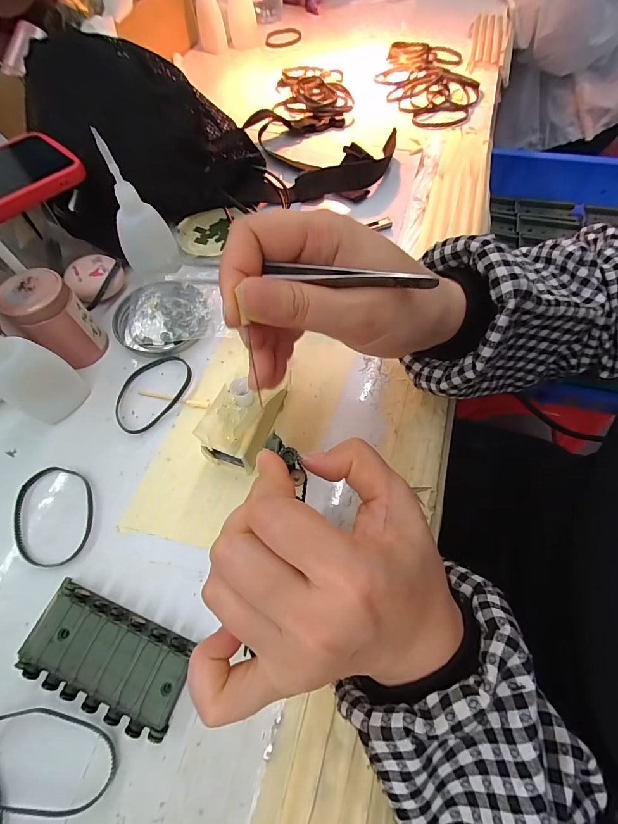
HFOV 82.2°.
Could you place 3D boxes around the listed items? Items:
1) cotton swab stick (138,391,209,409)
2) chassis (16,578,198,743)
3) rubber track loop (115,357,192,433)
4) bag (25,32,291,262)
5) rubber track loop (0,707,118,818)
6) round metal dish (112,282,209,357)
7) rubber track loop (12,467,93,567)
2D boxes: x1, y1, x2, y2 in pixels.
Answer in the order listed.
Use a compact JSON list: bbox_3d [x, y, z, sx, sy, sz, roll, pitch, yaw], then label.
[{"bbox_3d":[-0.106,-0.010,0.274,0.058,0.004,0.006,10,64,6],"label":"cotton swab stick"},{"bbox_3d":[-0.112,0.133,0.195,0.095,0.015,0.043,20,65,10],"label":"chassis"},{"bbox_3d":[-0.123,-0.018,0.276,0.047,0.009,0.070,36,69,17],"label":"rubber track loop"},{"bbox_3d":[-0.144,-0.256,0.331,0.202,0.118,0.098,-16,64,-7],"label":"bag"},{"bbox_3d":[-0.135,0.173,0.176,0.074,0.011,0.037,11,64,7],"label":"rubber track loop"},{"bbox_3d":[-0.128,-0.083,0.307,0.079,0.010,0.077,0,63,1],"label":"round metal dish"},{"bbox_3d":[-0.170,0.067,0.235,0.048,0.004,0.067,-17,64,-8],"label":"rubber track loop"}]

